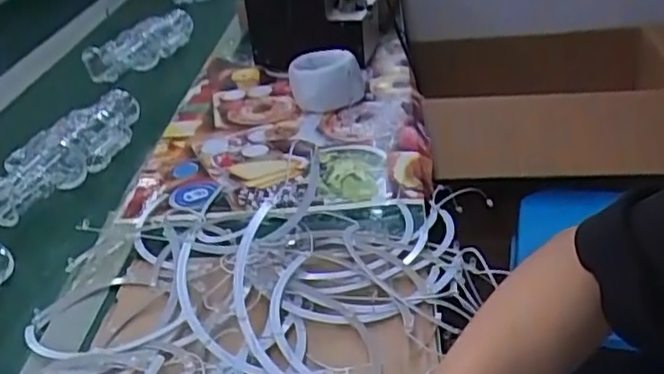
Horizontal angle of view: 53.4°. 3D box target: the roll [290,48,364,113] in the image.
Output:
[{"bbox_3d":[-0.008,-0.151,0.890,0.093,0.062,0.085,-8,32,-3],"label":"roll"}]

